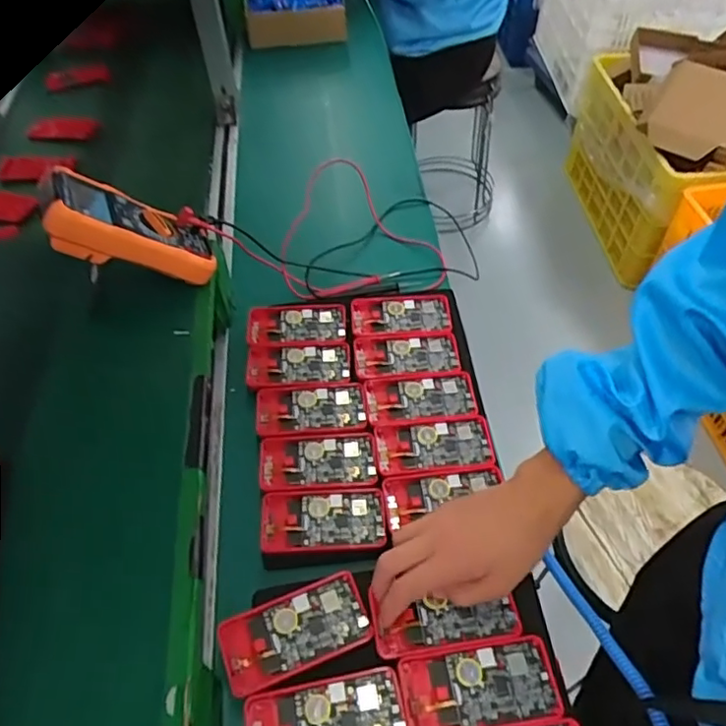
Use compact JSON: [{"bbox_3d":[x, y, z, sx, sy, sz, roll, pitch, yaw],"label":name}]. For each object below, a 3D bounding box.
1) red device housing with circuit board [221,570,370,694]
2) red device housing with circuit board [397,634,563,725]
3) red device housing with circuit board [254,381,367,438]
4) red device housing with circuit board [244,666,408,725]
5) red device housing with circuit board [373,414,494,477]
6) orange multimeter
[{"bbox_3d":[-0.057,0.228,0.513,0.122,0.011,0.060,-17,50,-14],"label":"red device housing with circuit board"},{"bbox_3d":[0.094,0.261,0.489,0.124,0.007,0.061,-8,48,-6],"label":"red device housing with circuit board"},{"bbox_3d":[-0.060,0.052,0.683,0.122,0.015,0.066,-6,48,-4],"label":"red device housing with circuit board"},{"bbox_3d":[-0.029,0.282,0.473,0.124,0.007,0.062,-8,48,-6],"label":"red device housing with circuit board"},{"bbox_3d":[0.076,0.089,0.655,0.123,0.013,0.063,-6,48,-4],"label":"red device housing with circuit board"},{"bbox_3d":[-0.233,-0.128,0.608,0.181,0.054,0.076,16,32,-43],"label":"orange multimeter"}]

